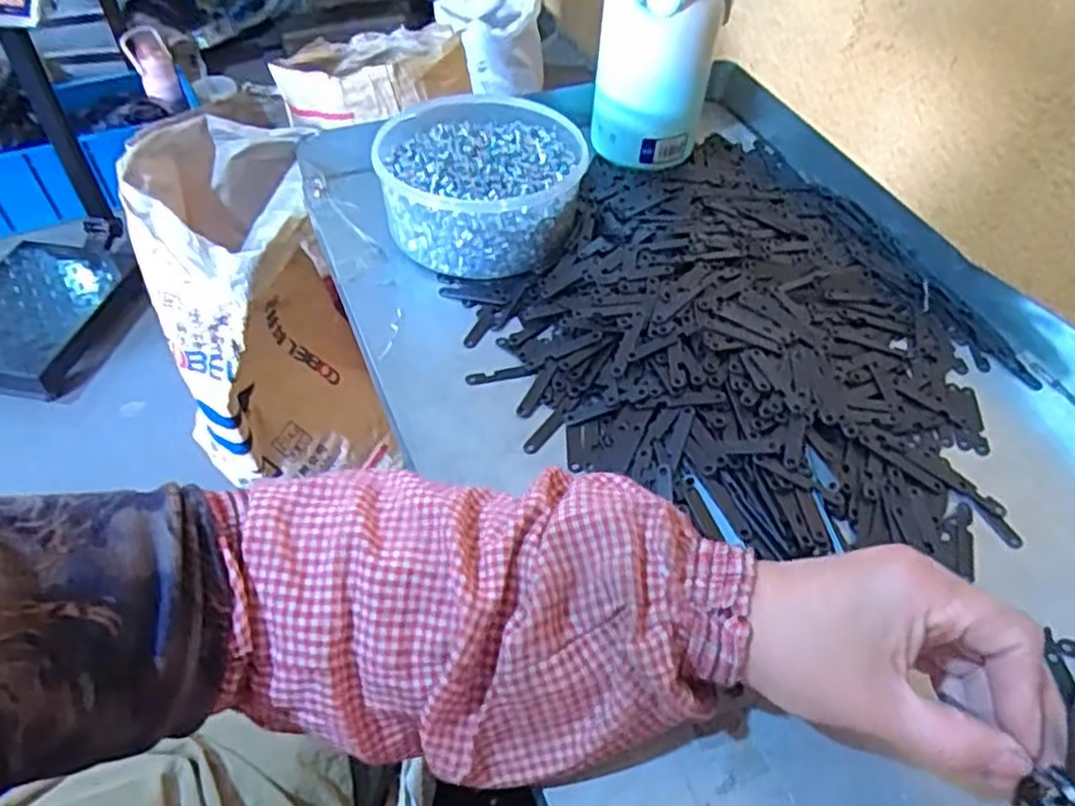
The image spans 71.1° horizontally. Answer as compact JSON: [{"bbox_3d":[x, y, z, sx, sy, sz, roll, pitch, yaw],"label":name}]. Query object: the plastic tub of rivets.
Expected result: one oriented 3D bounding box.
[{"bbox_3d":[-0.041,-0.170,0.569,0.147,0.062,0.162,-1,49,-3],"label":"plastic tub of rivets"}]

